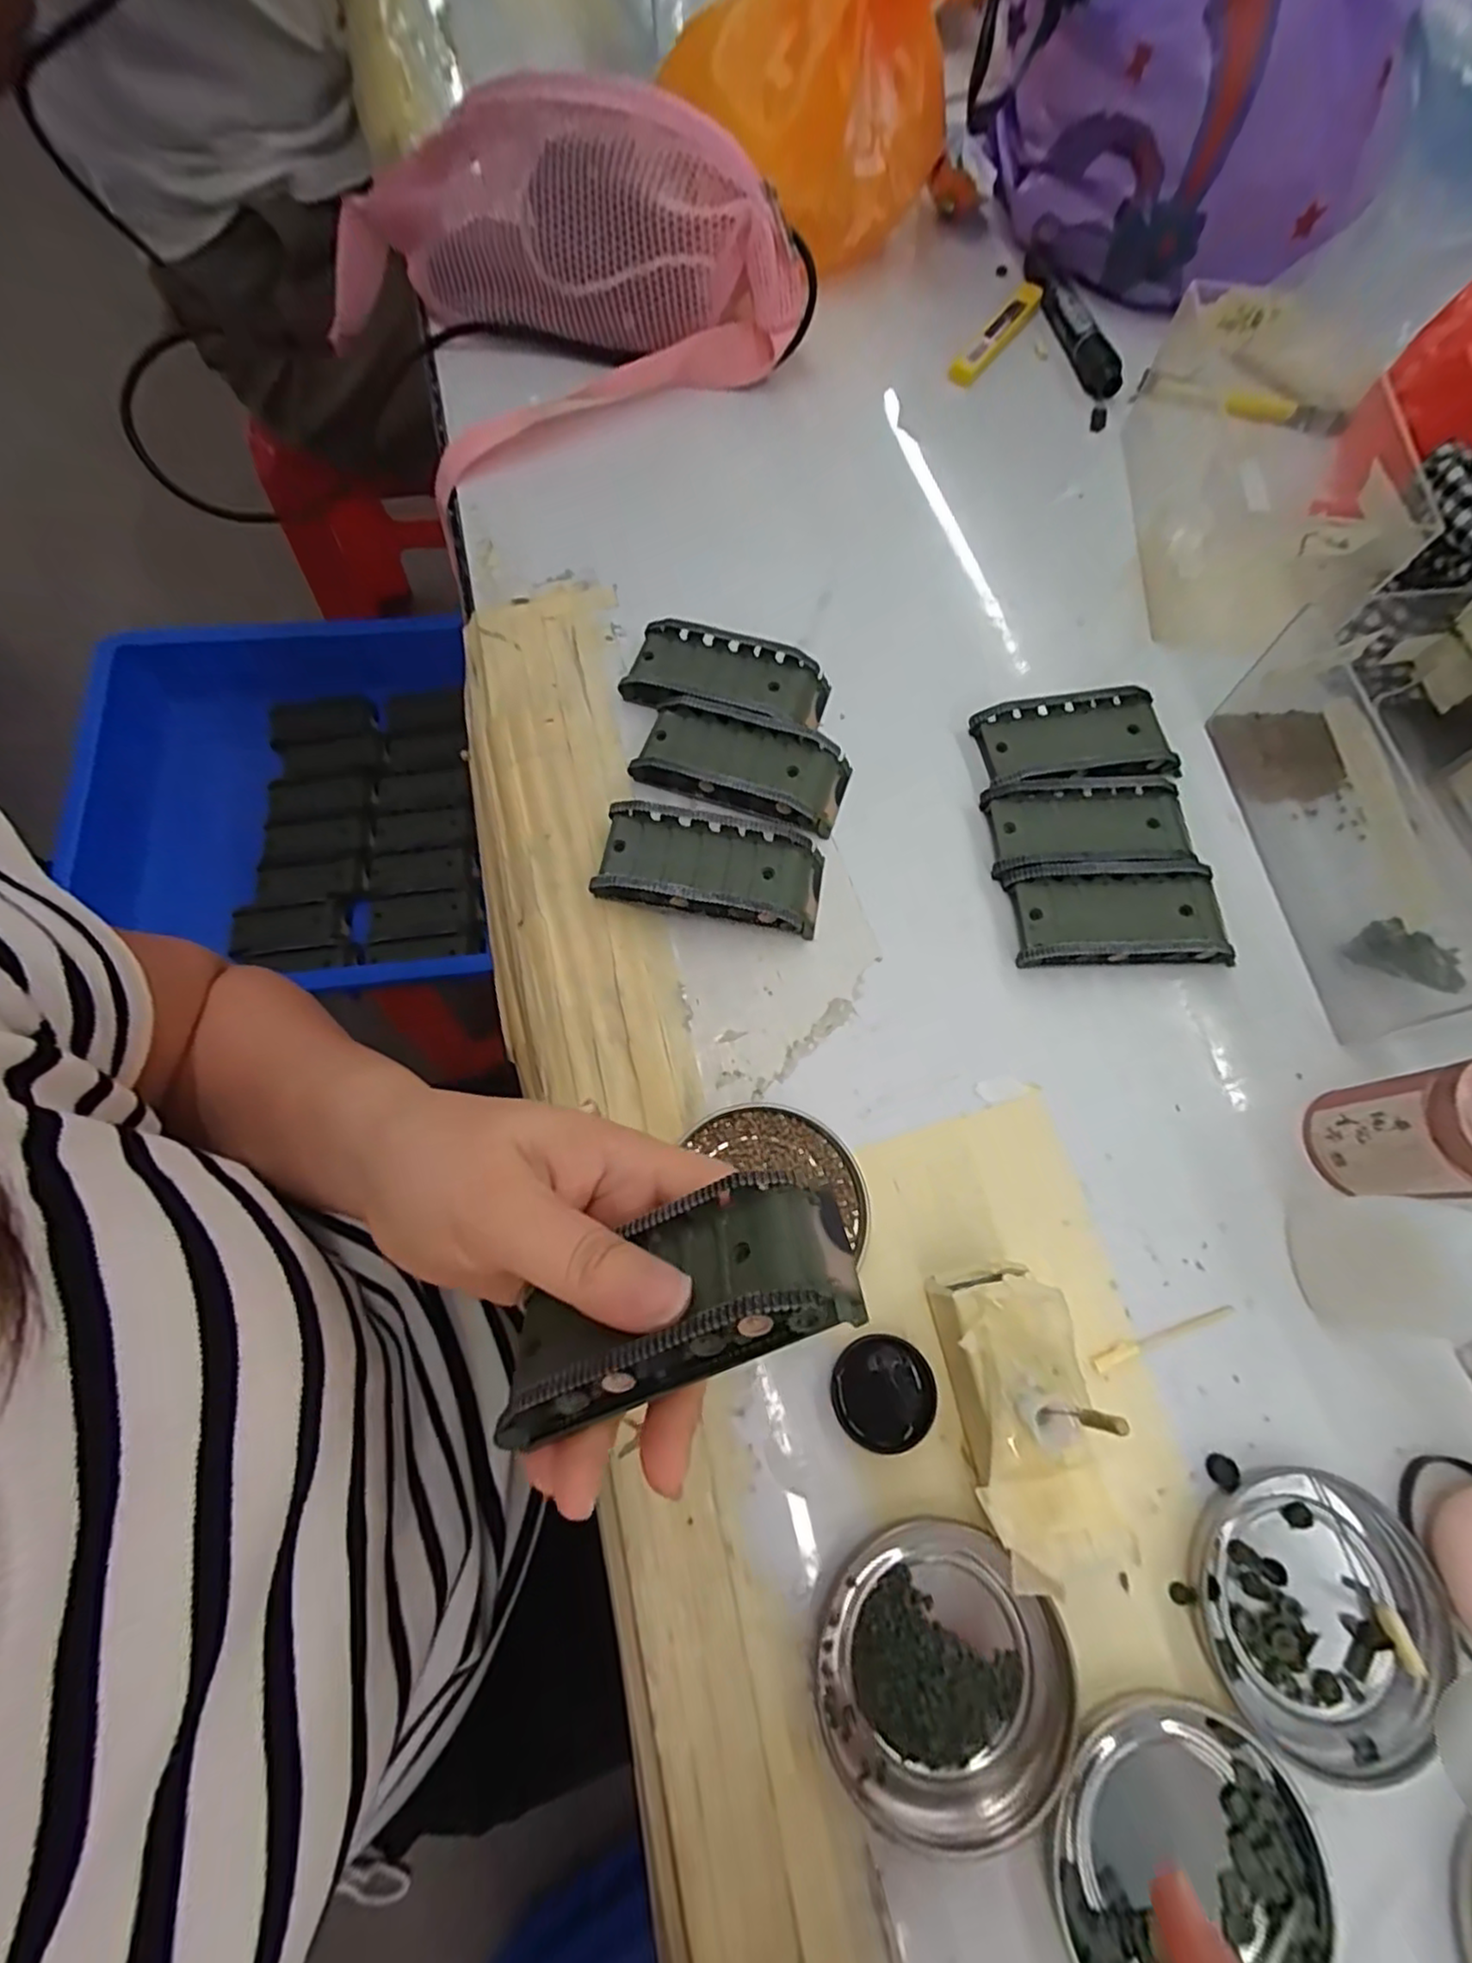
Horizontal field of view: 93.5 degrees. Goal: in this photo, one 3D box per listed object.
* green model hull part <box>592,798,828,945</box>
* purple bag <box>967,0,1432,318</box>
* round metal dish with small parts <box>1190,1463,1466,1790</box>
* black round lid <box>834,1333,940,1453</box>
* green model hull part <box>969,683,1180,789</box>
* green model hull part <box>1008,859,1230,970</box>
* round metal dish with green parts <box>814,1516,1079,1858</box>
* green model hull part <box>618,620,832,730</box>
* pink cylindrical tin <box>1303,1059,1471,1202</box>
[{"bbox_3d":[-0.010,-0.050,0.304,0.095,0.021,0.047,7,70,1],"label":"green model hull part"},{"bbox_3d":[0.261,-0.513,0.403,0.233,0.159,0.091,24,71,6],"label":"purple bag"},{"bbox_3d":[0.191,0.206,0.225,0.075,0.009,0.077,0,70,-1],"label":"round metal dish with small parts"},{"bbox_3d":[0.052,0.145,0.244,0.034,0.005,0.035,0,70,-1],"label":"black round lid"},{"bbox_3d":[0.164,-0.116,0.336,0.089,0.015,0.046,-6,70,-3],"label":"green model hull part"},{"bbox_3d":[0.169,-0.029,0.305,0.092,0.020,0.044,-2,70,-2],"label":"green model hull part"},{"bbox_3d":[0.065,0.217,0.216,0.077,0.009,0.075,0,70,-1],"label":"round metal dish with green parts"},{"bbox_3d":[-0.003,-0.152,0.344,0.098,0.016,0.046,12,70,3],"label":"green model hull part"},{"bbox_3d":[0.252,0.056,0.252,0.042,0.064,0.043,-10,71,-4],"label":"pink cylindrical tin"}]

